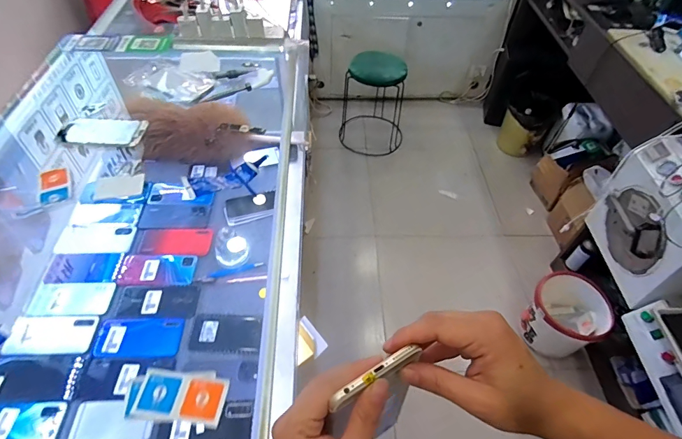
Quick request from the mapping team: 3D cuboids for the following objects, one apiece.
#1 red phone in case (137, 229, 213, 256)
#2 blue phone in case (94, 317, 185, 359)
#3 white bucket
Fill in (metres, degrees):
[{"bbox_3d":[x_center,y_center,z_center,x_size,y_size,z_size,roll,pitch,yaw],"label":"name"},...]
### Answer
[{"bbox_3d":[-0.383,0.049,0.907,0.161,0.007,0.072,-2,52,-4],"label":"red phone in case"},{"bbox_3d":[-0.396,0.232,0.767,0.158,0.007,0.082,-1,52,-3],"label":"blue phone in case"},{"bbox_3d":[0.782,0.341,1.390,0.242,0.211,0.241,1,52,-2],"label":"white bucket"}]

